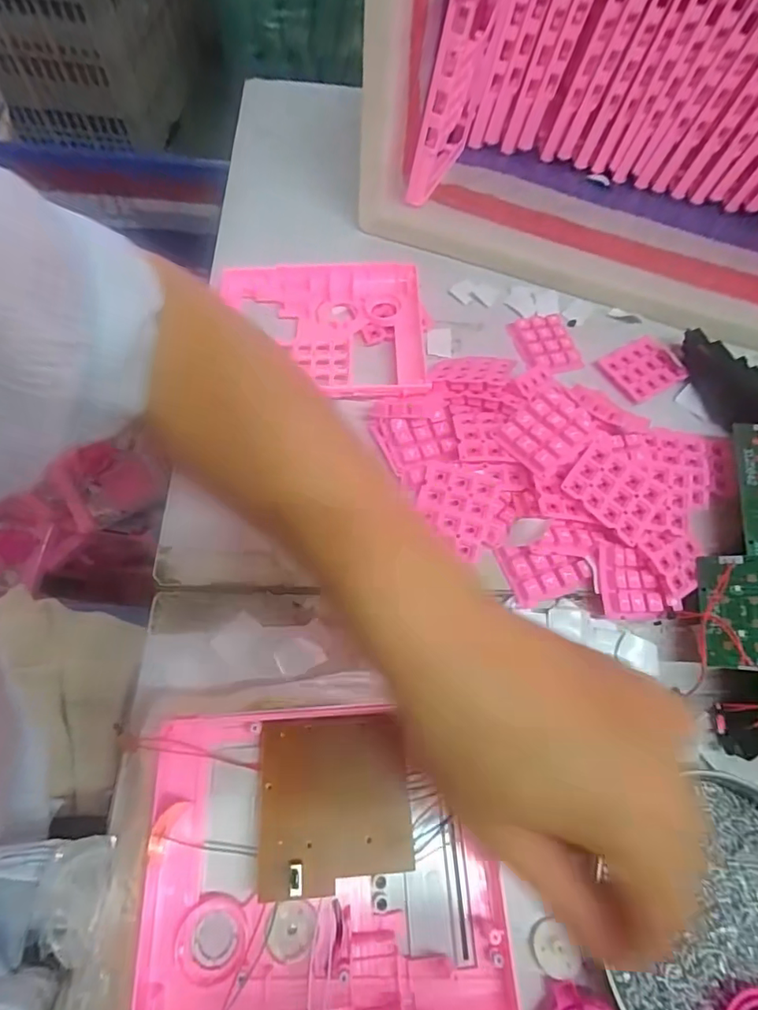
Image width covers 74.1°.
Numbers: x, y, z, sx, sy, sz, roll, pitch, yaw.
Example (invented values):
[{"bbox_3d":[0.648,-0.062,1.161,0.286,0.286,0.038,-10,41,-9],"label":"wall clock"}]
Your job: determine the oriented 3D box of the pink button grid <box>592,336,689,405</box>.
[{"bbox_3d":[0.220,-0.114,0.420,0.059,0.010,0.052,-26,70,-15],"label":"pink button grid"}]

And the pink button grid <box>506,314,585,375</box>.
[{"bbox_3d":[0.139,-0.136,0.427,0.046,0.012,0.060,-14,67,-10],"label":"pink button grid"}]

